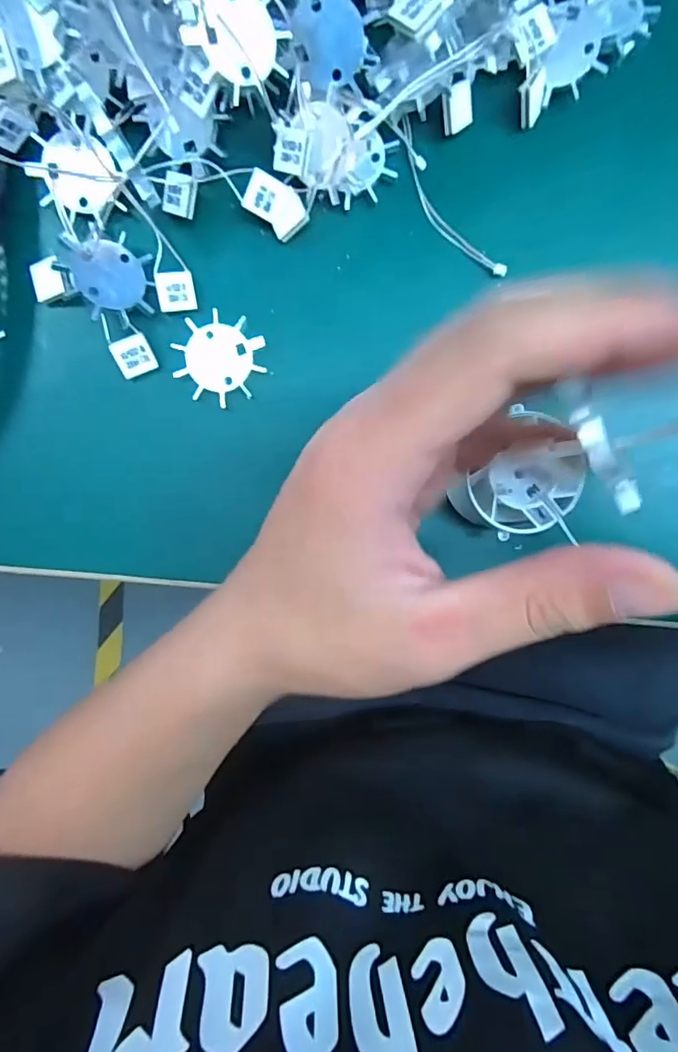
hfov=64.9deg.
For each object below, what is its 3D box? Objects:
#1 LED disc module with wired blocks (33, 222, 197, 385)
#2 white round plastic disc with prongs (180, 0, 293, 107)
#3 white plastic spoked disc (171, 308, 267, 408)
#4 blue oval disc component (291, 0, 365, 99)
[{"bbox_3d":[-0.095,-0.101,0.223,0.059,0.018,0.048,41,92,-5],"label":"LED disc module with wired blocks"},{"bbox_3d":[-0.036,-0.179,0.196,0.035,0.004,0.037,-13,118,-27],"label":"white round plastic disc with prongs"},{"bbox_3d":[-0.053,-0.075,0.237,0.037,0.004,0.036,0,95,-3],"label":"white plastic spoked disc"},{"bbox_3d":[-0.004,-0.189,0.206,0.029,0.005,0.030,29,106,-26],"label":"blue oval disc component"}]

